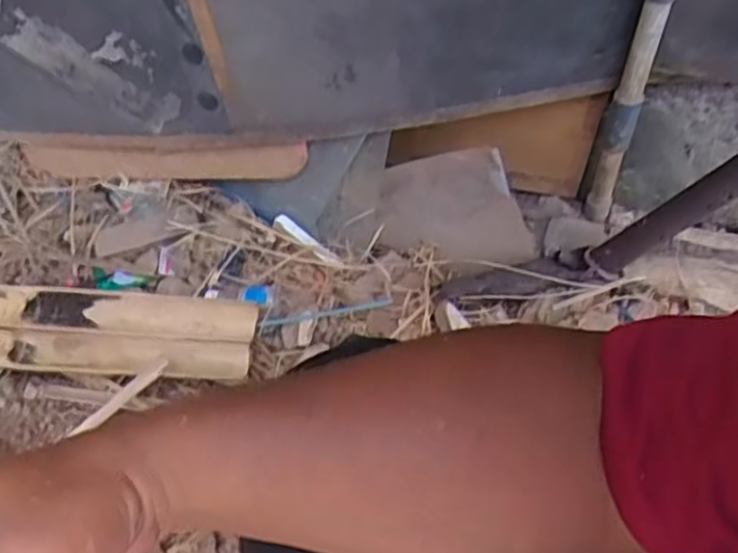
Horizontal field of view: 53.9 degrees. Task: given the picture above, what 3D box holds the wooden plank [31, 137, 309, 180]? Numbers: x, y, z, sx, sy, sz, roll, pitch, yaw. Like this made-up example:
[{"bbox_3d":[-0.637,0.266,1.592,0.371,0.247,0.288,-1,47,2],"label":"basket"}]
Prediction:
[{"bbox_3d":[-0.287,-0.160,0.994,0.429,0.075,0.021,3,54,19],"label":"wooden plank"}]

